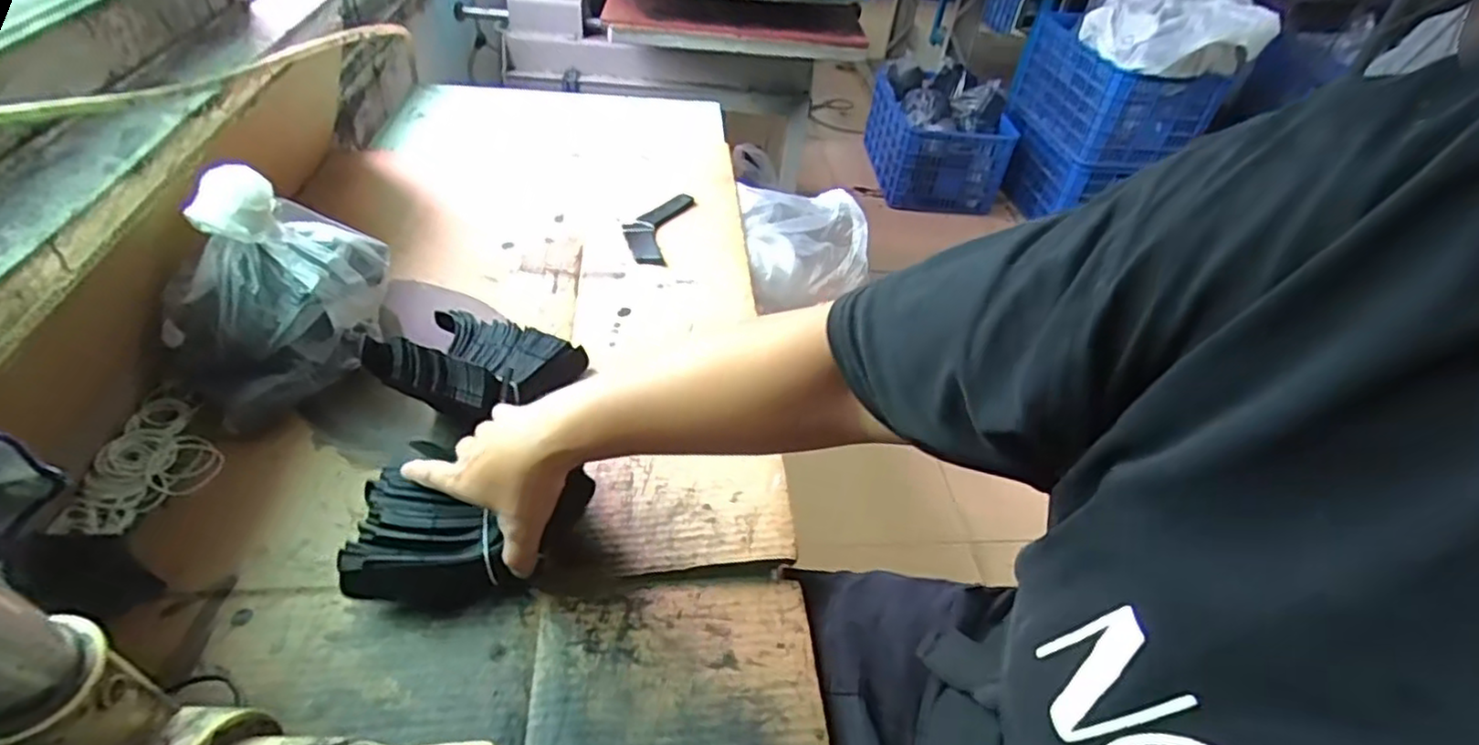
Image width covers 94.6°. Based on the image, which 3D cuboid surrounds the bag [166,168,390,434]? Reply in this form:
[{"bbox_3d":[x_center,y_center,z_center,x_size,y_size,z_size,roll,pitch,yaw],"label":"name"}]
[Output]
[{"bbox_3d":[-0.401,-0.065,0.594,0.100,0.187,0.183,31,49,23],"label":"bag"}]

